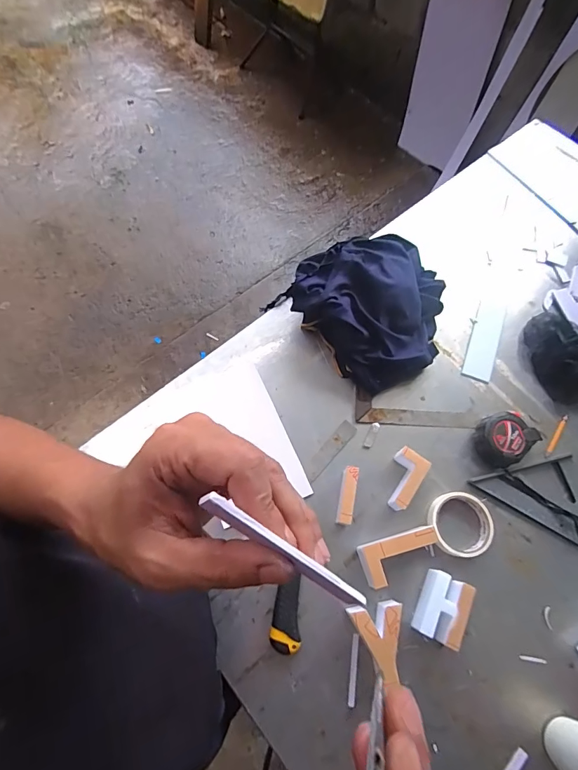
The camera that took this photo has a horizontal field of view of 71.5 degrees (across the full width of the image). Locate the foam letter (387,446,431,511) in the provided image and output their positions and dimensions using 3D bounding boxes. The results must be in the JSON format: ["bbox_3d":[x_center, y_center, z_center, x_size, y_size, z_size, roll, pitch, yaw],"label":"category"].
[{"bbox_3d":[0.172,0.143,0.614,0.048,0.047,0.086,34,72,10],"label":"foam letter"}]

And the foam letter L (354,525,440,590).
[{"bbox_3d":[0.157,0.243,0.576,0.113,0.046,0.055,-18,70,-6],"label":"foam letter L"}]

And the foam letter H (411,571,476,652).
[{"bbox_3d":[0.210,0.307,0.555,0.062,0.044,0.084,23,71,7],"label":"foam letter H"}]

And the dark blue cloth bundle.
[{"bbox_3d":[0.144,-0.153,0.699,0.287,0.092,0.265,37,72,10],"label":"dark blue cloth bundle"}]

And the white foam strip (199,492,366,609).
[{"bbox_3d":[-0.002,0.071,0.169,0.078,0.012,0.008,37,71,-7],"label":"white foam strip"}]

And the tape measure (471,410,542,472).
[{"bbox_3d":[0.348,0.085,0.645,0.094,0.040,0.083,-19,71,-9],"label":"tape measure"}]

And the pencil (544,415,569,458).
[{"bbox_3d":[0.443,0.083,0.661,0.011,0.009,0.088,38,72,11],"label":"pencil"}]

